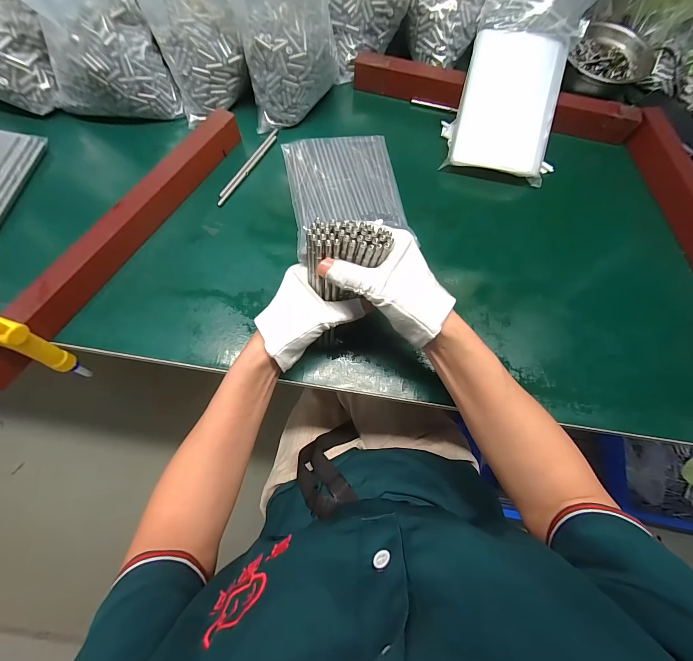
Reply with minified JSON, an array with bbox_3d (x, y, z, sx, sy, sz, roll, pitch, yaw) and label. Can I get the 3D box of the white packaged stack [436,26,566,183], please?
[{"bbox_3d":[0.209,-0.287,0.402,0.126,0.022,0.160,13,102,2],"label":"white packaged stack"}]

